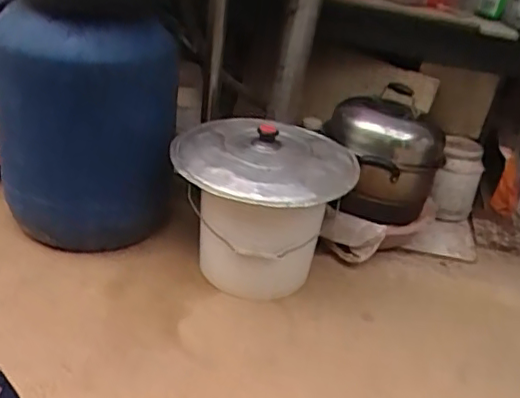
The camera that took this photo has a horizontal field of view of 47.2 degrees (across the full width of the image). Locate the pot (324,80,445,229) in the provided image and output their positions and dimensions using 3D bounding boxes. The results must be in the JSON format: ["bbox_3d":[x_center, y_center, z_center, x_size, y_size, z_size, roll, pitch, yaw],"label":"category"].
[{"bbox_3d":[0.264,-0.102,1.314,0.258,0.259,0.254,13,31,9],"label":"pot"}]

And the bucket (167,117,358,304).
[{"bbox_3d":[0.011,0.014,1.185,0.303,0.261,0.317,5,31,-3],"label":"bucket"}]

